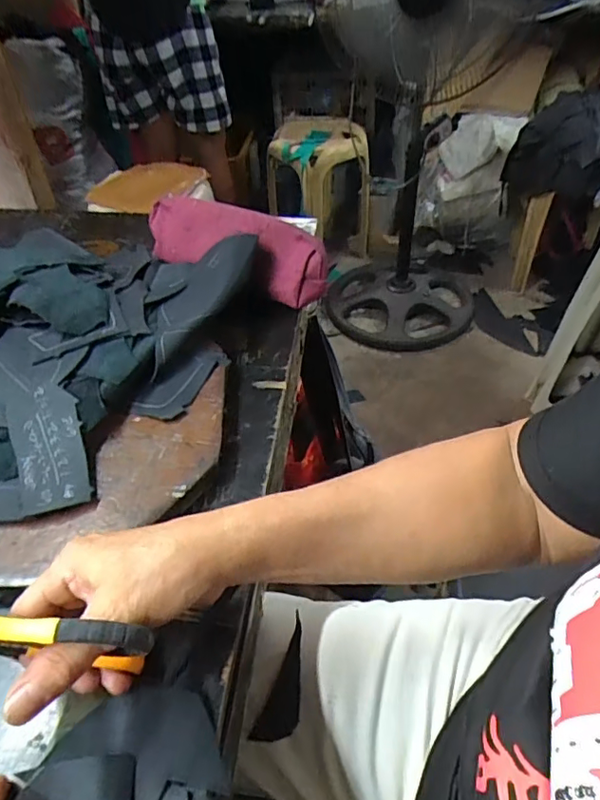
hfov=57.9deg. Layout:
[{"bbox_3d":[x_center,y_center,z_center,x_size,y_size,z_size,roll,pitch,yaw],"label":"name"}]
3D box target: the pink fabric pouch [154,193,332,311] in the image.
[{"bbox_3d":[-0.076,-0.173,0.599,0.227,0.063,0.062,25,51,25],"label":"pink fabric pouch"}]

